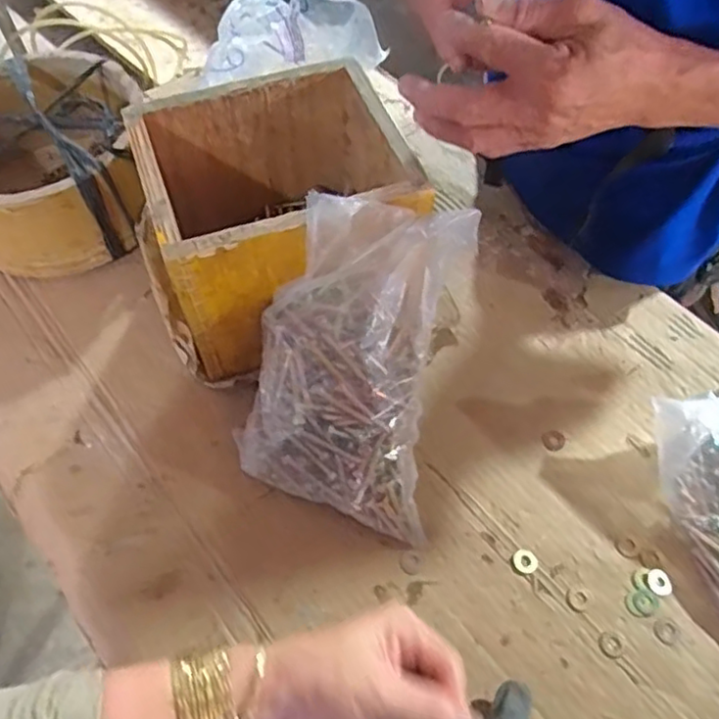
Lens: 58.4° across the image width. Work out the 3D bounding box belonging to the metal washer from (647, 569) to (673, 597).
[{"bbox_3d":[0.233,0.173,0.498,0.018,0.004,0.020,-27,62,-16],"label":"metal washer"}]

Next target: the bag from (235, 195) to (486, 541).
[{"bbox_3d":[-0.015,0.003,0.495,0.163,0.079,0.255,11,93,12],"label":"bag"}]

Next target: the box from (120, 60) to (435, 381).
[{"bbox_3d":[-0.077,-0.116,0.576,0.217,0.177,0.186,-18,60,-11],"label":"box"}]

